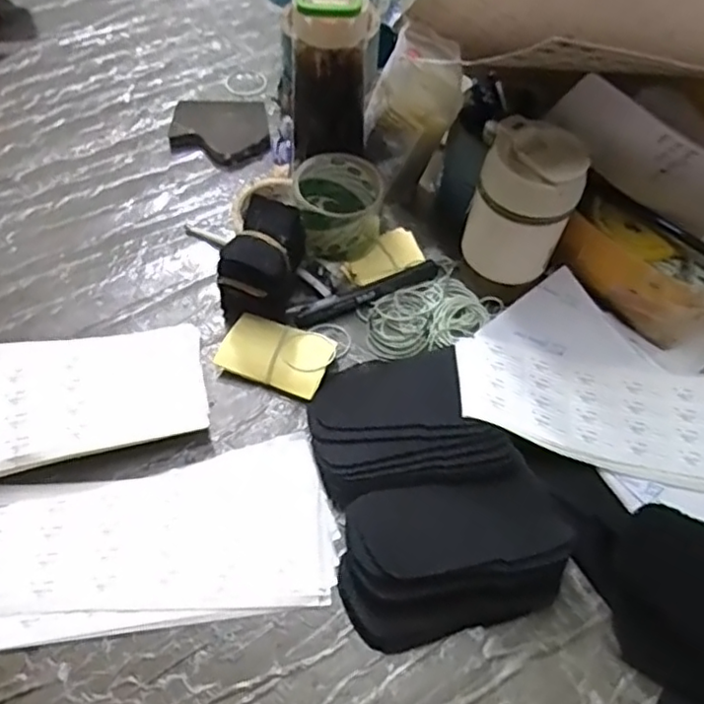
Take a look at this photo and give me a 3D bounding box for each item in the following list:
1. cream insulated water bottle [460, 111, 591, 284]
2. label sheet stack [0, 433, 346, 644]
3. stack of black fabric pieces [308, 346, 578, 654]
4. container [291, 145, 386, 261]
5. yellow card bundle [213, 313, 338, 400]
[{"bbox_3d":[0.144,-0.119,0.581,0.085,0.152,0.068,21,59,11],"label":"cream insulated water bottle"},{"bbox_3d":[-0.154,0.140,0.494,0.274,0.008,0.129,-8,58,-8],"label":"label sheet stack"},{"bbox_3d":[0.055,0.091,0.504,0.151,0.050,0.223,-11,58,-9],"label":"stack of black fabric pieces"},{"bbox_3d":[-0.014,-0.138,0.641,0.083,0.067,0.092,-3,57,-4],"label":"container"},{"bbox_3d":[-0.067,0.002,0.581,0.093,0.014,0.059,20,58,10],"label":"yellow card bundle"}]

